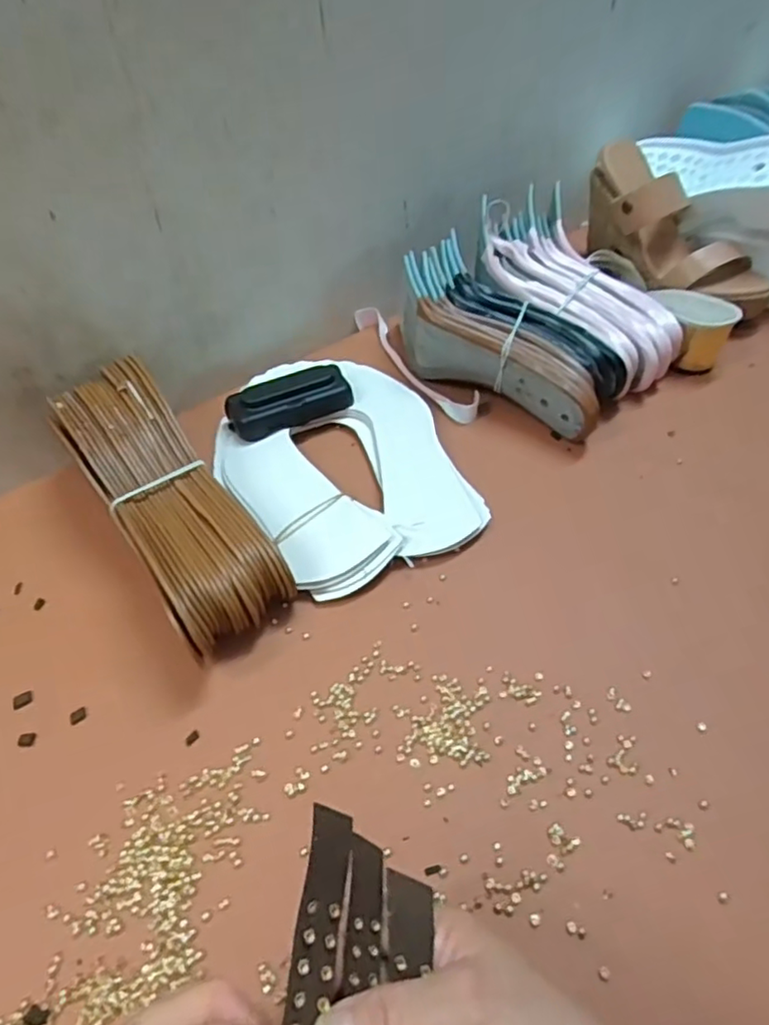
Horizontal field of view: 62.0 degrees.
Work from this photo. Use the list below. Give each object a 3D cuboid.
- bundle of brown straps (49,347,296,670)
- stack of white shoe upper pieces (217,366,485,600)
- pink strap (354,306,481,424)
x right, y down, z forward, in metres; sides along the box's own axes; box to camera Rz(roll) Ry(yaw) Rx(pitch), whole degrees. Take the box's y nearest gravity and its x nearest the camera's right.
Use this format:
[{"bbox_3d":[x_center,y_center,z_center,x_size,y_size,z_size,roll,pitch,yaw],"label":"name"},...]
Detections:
[{"bbox_3d":[-0.160,-0.007,0.464,0.081,0.082,0.237,-31,54,-22],"label":"bundle of brown straps"},{"bbox_3d":[-0.043,-0.050,0.537,0.174,0.024,0.256,-22,51,-16],"label":"stack of white shoe upper pieces"},{"bbox_3d":[0.028,-0.149,0.633,0.035,0.021,0.188,-27,53,-20],"label":"pink strap"}]

